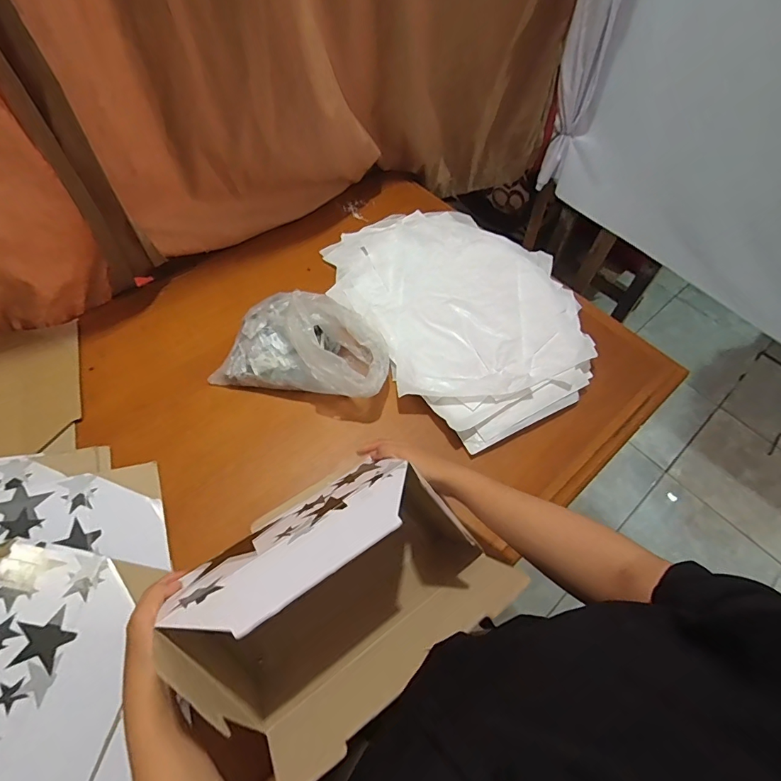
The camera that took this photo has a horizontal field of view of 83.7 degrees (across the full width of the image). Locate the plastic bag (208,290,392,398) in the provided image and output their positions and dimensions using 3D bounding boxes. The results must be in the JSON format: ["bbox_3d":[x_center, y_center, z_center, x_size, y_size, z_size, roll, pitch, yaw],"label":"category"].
[{"bbox_3d":[-0.133,-0.072,0.684,0.266,0.121,0.146,13,58,5],"label":"plastic bag"}]

